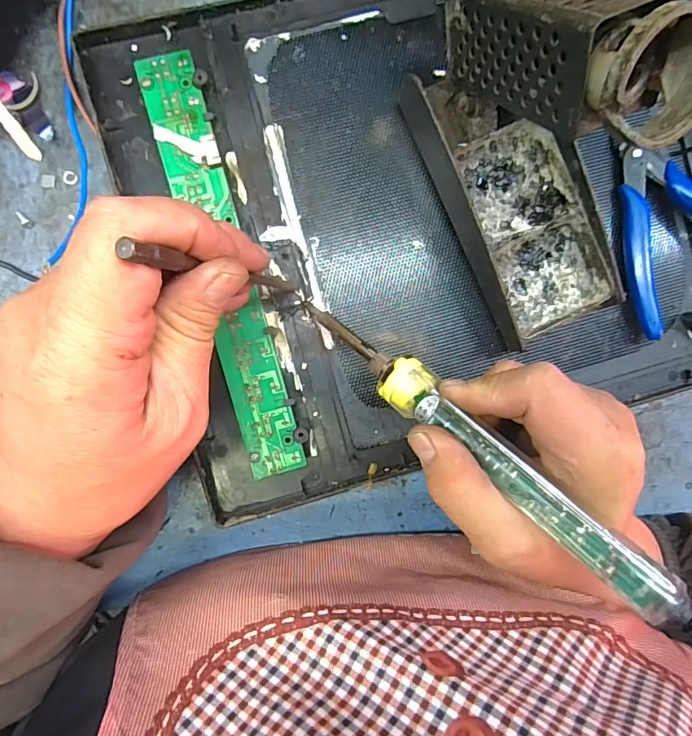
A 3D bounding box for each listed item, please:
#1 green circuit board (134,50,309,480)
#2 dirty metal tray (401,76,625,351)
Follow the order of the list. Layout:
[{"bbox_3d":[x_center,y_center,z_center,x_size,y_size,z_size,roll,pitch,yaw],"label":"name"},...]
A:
[{"bbox_3d":[-0.068,-0.055,0.270,0.032,0.014,0.236,-16,93,-6],"label":"green circuit board"},{"bbox_3d":[0.094,-0.096,0.275,0.065,0.033,0.159,-26,94,-5],"label":"dirty metal tray"}]

